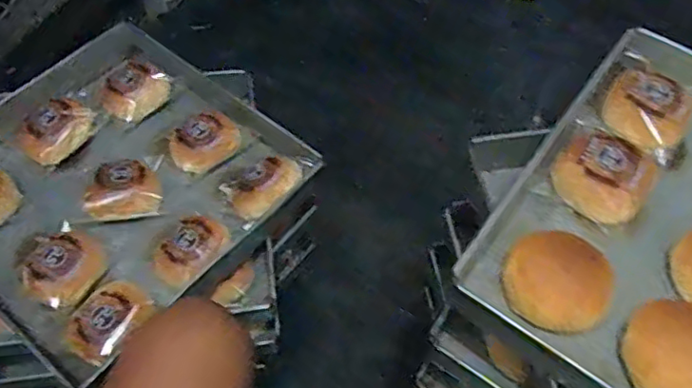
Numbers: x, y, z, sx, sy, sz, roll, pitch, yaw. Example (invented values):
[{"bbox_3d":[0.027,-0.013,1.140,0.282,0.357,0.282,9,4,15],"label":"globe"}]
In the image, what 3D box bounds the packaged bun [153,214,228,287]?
[{"bbox_3d":[-0.193,0.067,0.759,0.085,0.036,0.100,29,61,16],"label":"packaged bun"}]

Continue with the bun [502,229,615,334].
[{"bbox_3d":[0.192,0.081,0.553,0.096,0.048,0.079,32,62,18],"label":"bun"}]

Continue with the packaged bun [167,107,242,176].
[{"bbox_3d":[-0.197,-0.076,0.845,0.098,0.037,0.069,-28,62,-18],"label":"packaged bun"}]

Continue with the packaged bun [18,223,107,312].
[{"bbox_3d":[-0.347,0.083,0.742,0.090,0.035,0.099,1,57,-1],"label":"packaged bun"}]

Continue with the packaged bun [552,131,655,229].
[{"bbox_3d":[0.262,-0.019,0.626,0.095,0.045,0.085,36,63,20],"label":"packaged bun"}]

